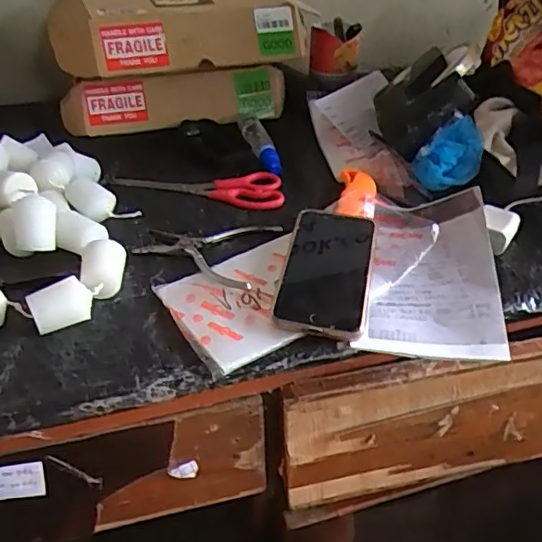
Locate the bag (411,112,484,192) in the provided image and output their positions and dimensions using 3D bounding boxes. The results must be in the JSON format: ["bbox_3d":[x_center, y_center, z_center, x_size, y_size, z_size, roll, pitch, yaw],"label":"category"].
[{"bbox_3d":[0.200,-0.126,0.641,0.092,0.023,0.063,-46,73,-1],"label":"bag"}]

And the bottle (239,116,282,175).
[{"bbox_3d":[-0.016,-0.161,0.722,0.030,0.035,0.106,-10,38,-13],"label":"bottle"}]

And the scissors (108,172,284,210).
[{"bbox_3d":[-0.081,-0.103,0.663,0.201,0.013,0.059,10,38,13],"label":"scissors"}]

